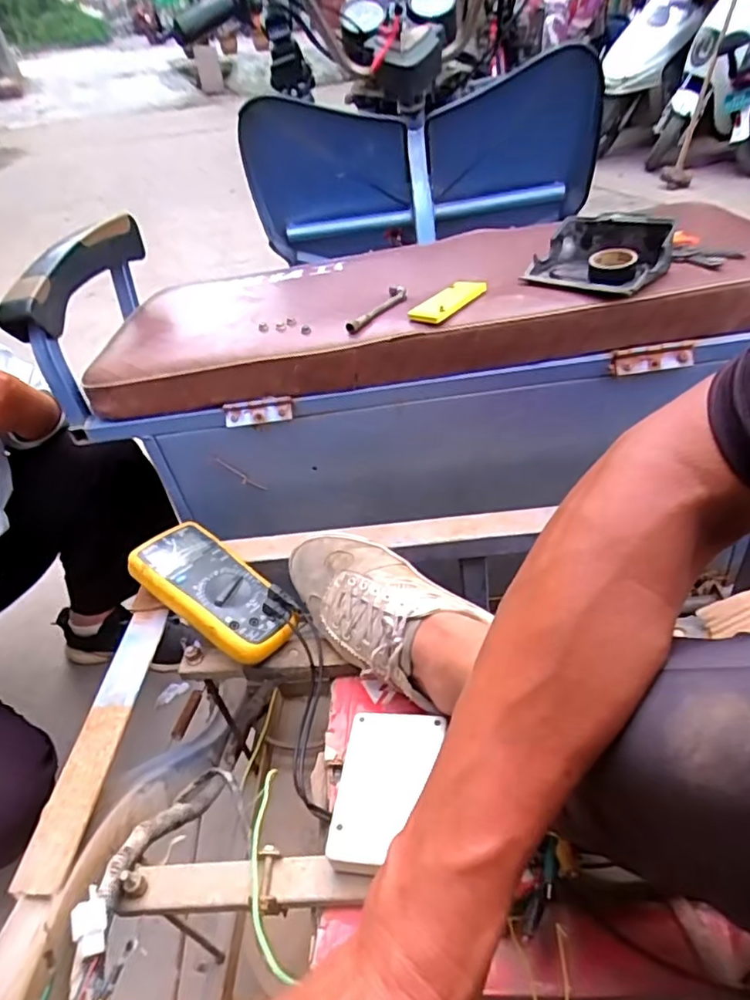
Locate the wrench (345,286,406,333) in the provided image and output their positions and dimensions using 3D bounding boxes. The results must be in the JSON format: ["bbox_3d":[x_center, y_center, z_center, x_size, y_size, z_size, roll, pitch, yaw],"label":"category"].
[{"bbox_3d":[0.002,-0.204,0.618,0.022,0.011,0.103,17,45,25],"label":"wrench"}]

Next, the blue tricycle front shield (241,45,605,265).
[{"bbox_3d":[0.087,-0.628,1.115,0.629,0.279,0.206,-4,40,2],"label":"blue tricycle front shield"}]

